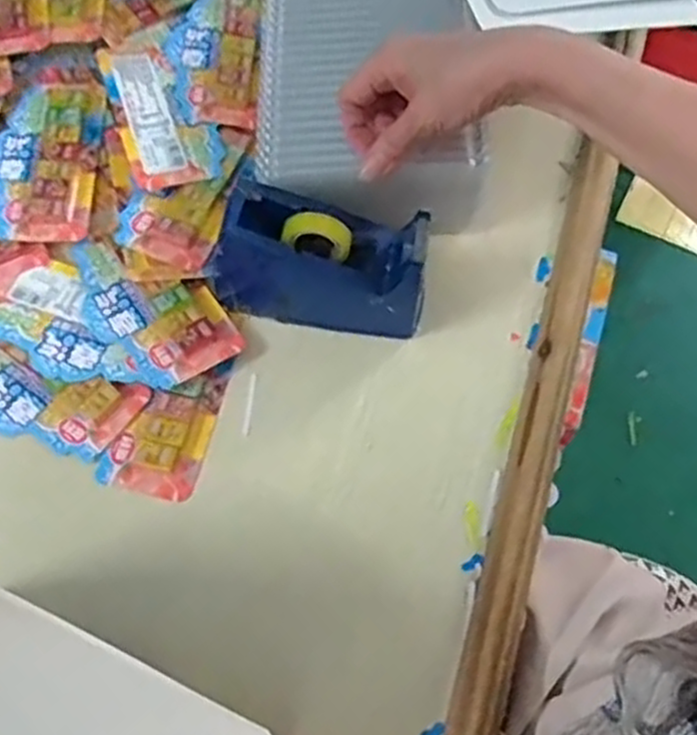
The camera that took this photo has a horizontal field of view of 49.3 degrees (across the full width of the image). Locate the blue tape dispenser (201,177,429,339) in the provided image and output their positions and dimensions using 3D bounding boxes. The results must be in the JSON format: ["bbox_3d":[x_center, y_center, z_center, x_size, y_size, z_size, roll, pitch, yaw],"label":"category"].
[{"bbox_3d":[-0.020,-0.069,0.491,0.141,0.083,0.057,13,66,6],"label":"blue tape dispenser"}]

